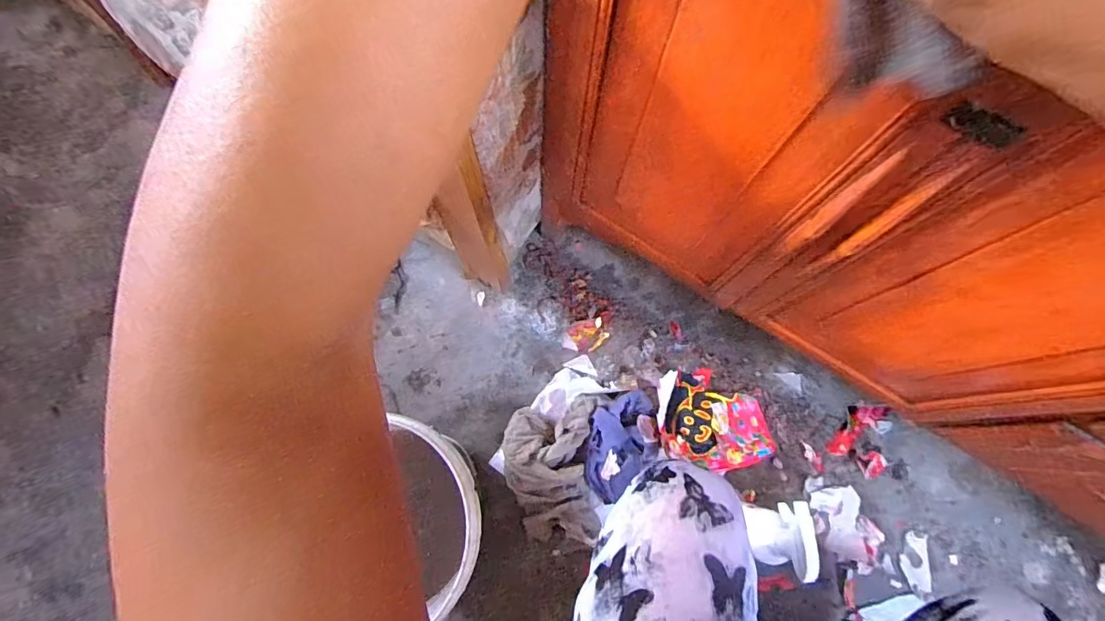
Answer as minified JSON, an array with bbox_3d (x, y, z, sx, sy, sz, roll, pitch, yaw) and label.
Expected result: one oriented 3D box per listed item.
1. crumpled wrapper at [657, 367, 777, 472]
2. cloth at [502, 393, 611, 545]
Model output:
[{"bbox_3d":[0.268,0.180,0.806,0.184,0.053,0.163,-8,75,-2],"label":"crumpled wrapper"},{"bbox_3d":[0.001,0.245,0.767,0.153,0.062,0.223,2,75,1],"label":"cloth"}]

